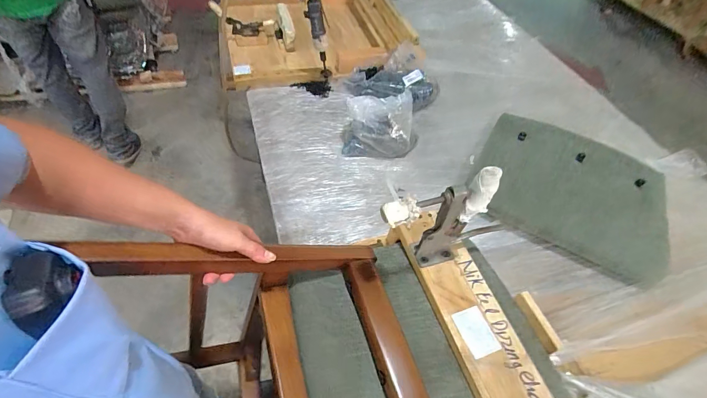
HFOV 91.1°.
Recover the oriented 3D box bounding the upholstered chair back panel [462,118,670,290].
[{"bbox_3d":[0.535,-0.035,0.862,0.431,0.071,0.367,28,55,16],"label":"upholstered chair back panel"}]

